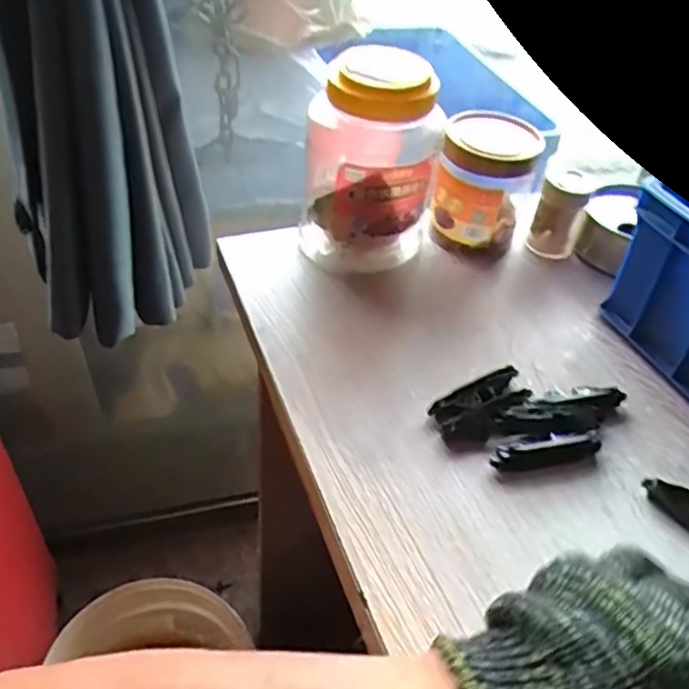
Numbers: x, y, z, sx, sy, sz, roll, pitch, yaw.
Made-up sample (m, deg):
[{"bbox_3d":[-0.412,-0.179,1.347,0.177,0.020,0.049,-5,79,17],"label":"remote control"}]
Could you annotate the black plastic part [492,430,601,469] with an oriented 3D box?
[{"bbox_3d":[0.138,0.072,0.461,0.079,0.017,0.013,-6,45,-12],"label":"black plastic part"}]

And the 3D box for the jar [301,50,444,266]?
[{"bbox_3d":[0.023,-0.155,0.578,0.115,0.177,0.086,7,44,1],"label":"jar"}]

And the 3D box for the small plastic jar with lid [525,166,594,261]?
[{"bbox_3d":[0.204,-0.124,0.634,0.040,0.077,0.040,3,44,-3],"label":"small plastic jar with lid"}]

